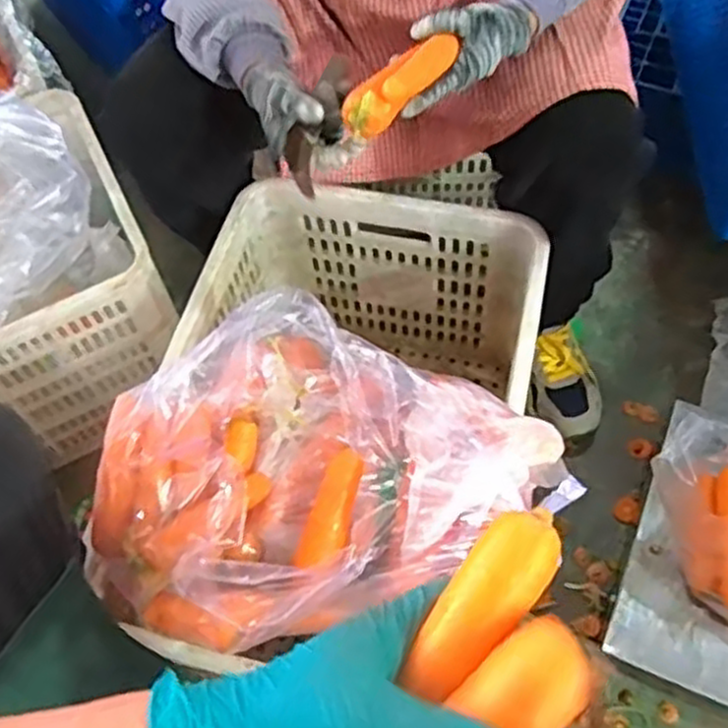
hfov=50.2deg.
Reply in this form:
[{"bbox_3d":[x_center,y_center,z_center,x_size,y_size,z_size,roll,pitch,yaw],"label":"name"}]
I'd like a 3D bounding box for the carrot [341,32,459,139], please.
[{"bbox_3d":[0.035,-0.249,0.675,0.038,0.038,0.126,35,68,21],"label":"carrot"}]

